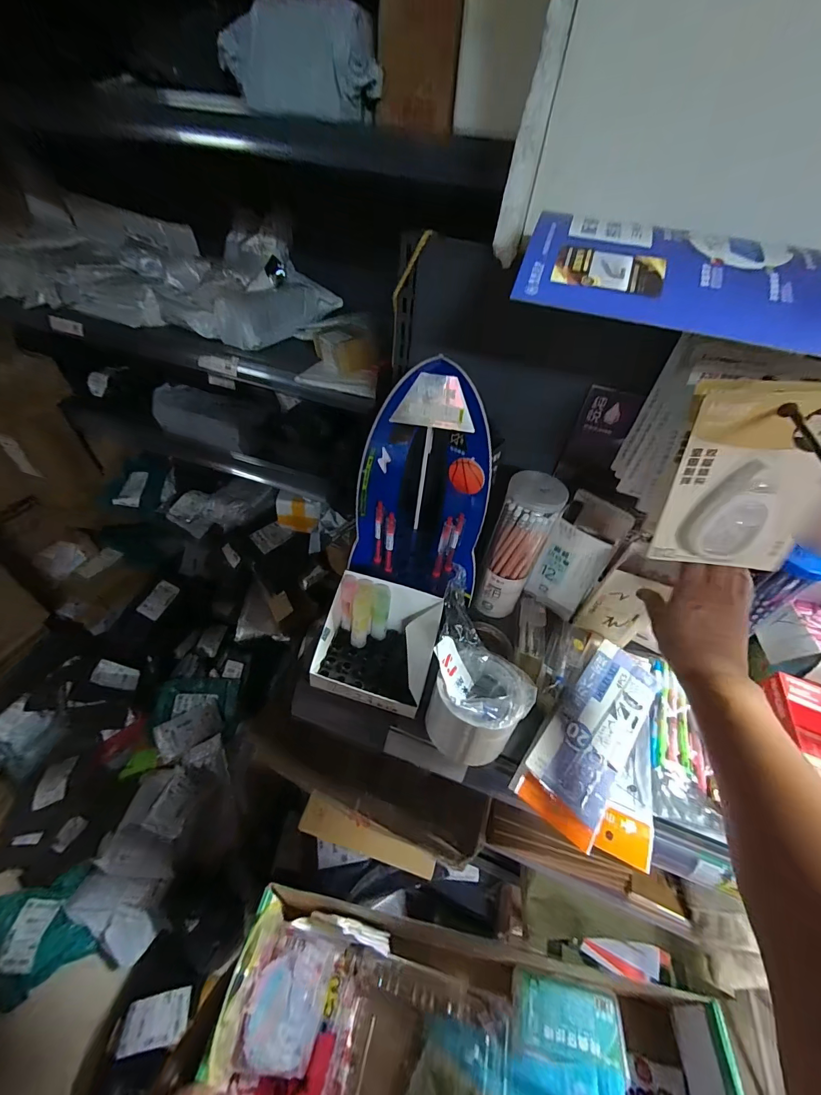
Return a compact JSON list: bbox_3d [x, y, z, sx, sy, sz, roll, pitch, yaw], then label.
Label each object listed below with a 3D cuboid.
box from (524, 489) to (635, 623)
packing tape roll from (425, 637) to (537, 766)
[{"bbox_3d":[0.221,0.015,0.531,0.078,0.166,0.049,31,50,22],"label":"box"},{"bbox_3d":[0.067,0.166,0.425,0.098,0.098,0.089,12,45,4],"label":"packing tape roll"}]

